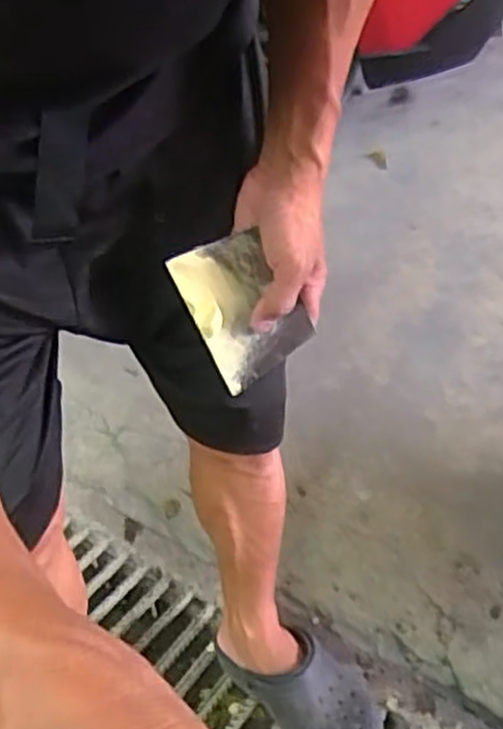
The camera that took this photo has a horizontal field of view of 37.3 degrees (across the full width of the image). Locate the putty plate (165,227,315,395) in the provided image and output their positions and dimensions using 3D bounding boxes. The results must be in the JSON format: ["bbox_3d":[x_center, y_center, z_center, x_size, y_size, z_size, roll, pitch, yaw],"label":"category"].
[{"bbox_3d":[-0.006,-0.047,0.602,0.082,0.118,0.005,-31,20,-12],"label":"putty plate"}]

